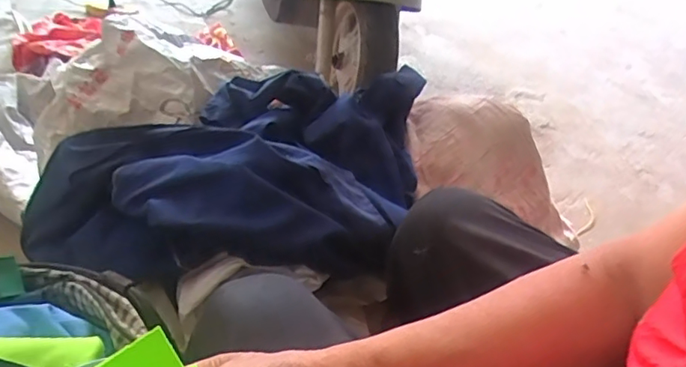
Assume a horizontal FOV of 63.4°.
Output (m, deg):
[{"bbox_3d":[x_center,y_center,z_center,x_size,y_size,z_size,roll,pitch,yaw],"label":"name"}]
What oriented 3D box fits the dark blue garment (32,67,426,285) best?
[{"bbox_3d":[-0.157,-0.037,0.858,0.522,0.165,0.374,7,39,1],"label":"dark blue garment"}]

